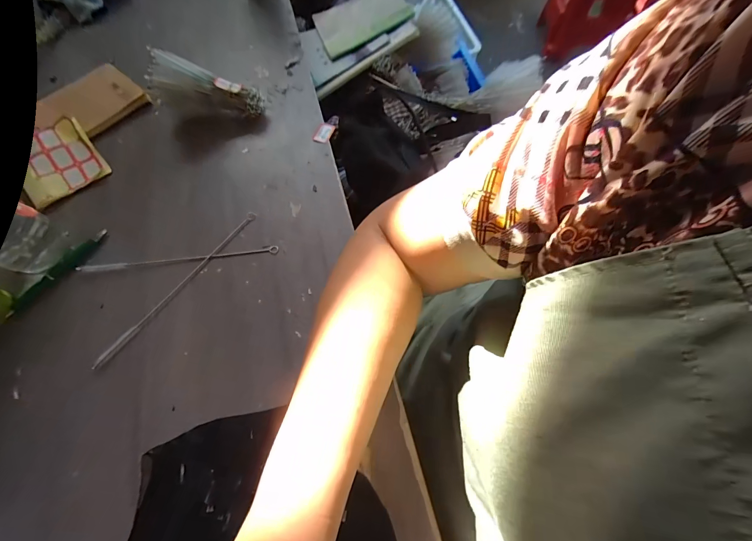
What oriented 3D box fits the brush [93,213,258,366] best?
[{"bbox_3d":[-0.227,0.014,0.384,0.011,0.004,0.232,34,71,16],"label":"brush"}]

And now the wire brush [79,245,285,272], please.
[{"bbox_3d":[-0.237,-0.014,0.396,0.236,0.004,0.010,-6,66,-1],"label":"wire brush"}]

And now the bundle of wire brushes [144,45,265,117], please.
[{"bbox_3d":[-0.234,-0.251,0.463,0.143,0.066,0.054,9,65,-15],"label":"bundle of wire brushes"}]

